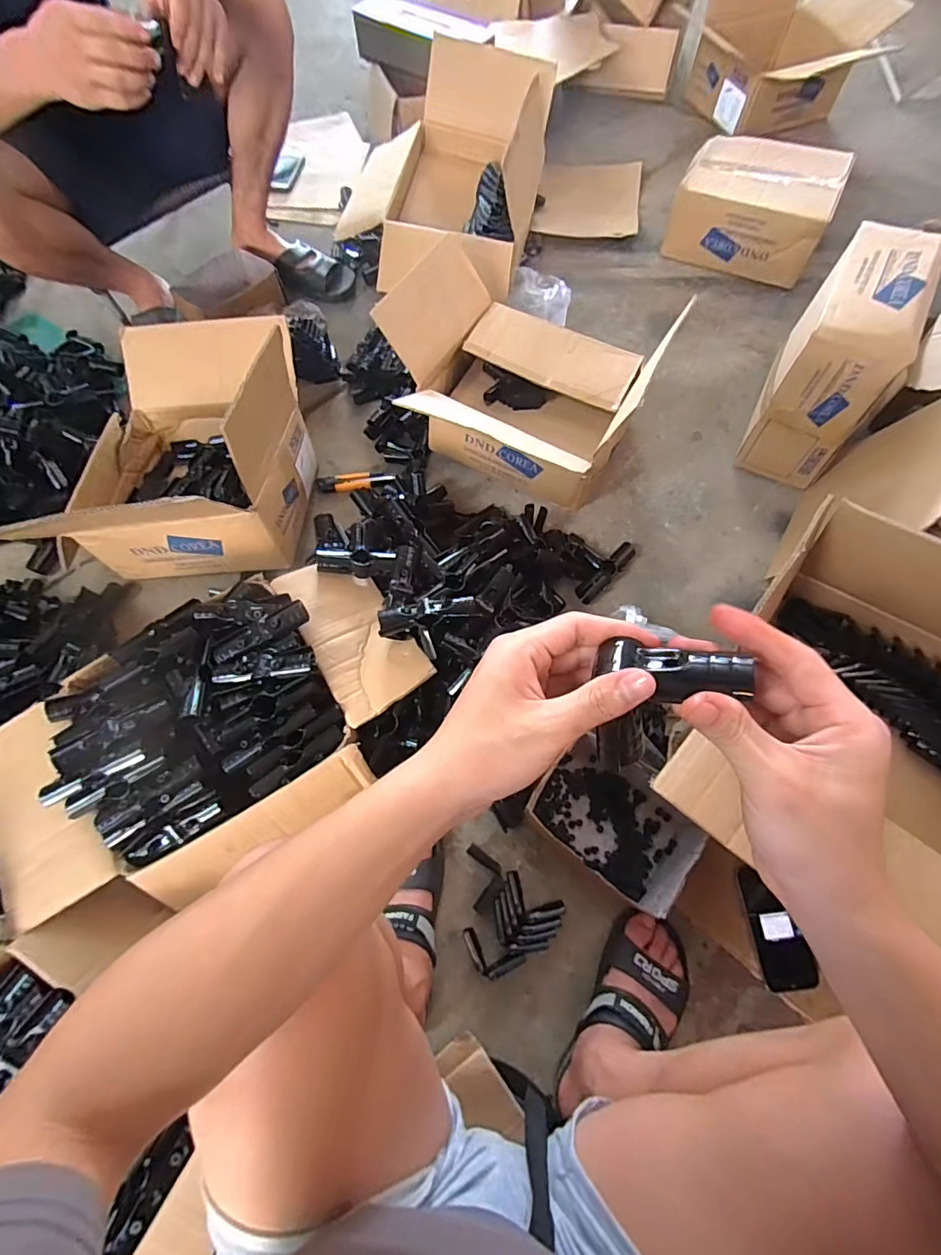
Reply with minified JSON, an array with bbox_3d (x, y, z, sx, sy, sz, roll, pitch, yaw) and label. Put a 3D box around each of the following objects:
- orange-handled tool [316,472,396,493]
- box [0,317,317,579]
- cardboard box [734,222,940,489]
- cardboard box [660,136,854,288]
[{"bbox_3d":[-0.222,-0.285,0.979,0.146,0.020,0.039,-4,68,0],"label":"orange-handled tool"},{"bbox_3d":[-0.483,-0.325,0.849,0.375,0.251,0.433,-5,68,-1],"label":"box"},{"bbox_3d":[0.638,-0.472,0.884,0.152,0.272,0.328,28,71,12],"label":"cardboard box"},{"bbox_3d":[0.668,-0.996,1.201,0.334,0.147,0.292,25,71,11],"label":"cardboard box"}]

